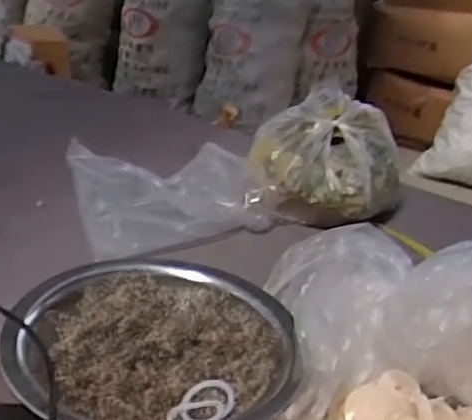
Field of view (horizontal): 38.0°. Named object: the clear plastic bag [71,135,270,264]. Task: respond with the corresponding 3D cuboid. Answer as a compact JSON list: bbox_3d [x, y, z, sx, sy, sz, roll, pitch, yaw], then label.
[{"bbox_3d":[-0.101,-0.026,1.072,0.288,0.087,0.219,-8,29,-29],"label":"clear plastic bag"}]

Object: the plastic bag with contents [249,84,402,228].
[{"bbox_3d":[0.157,-0.087,1.136,0.256,0.153,0.195,7,25,-1],"label":"plastic bag with contents"}]

